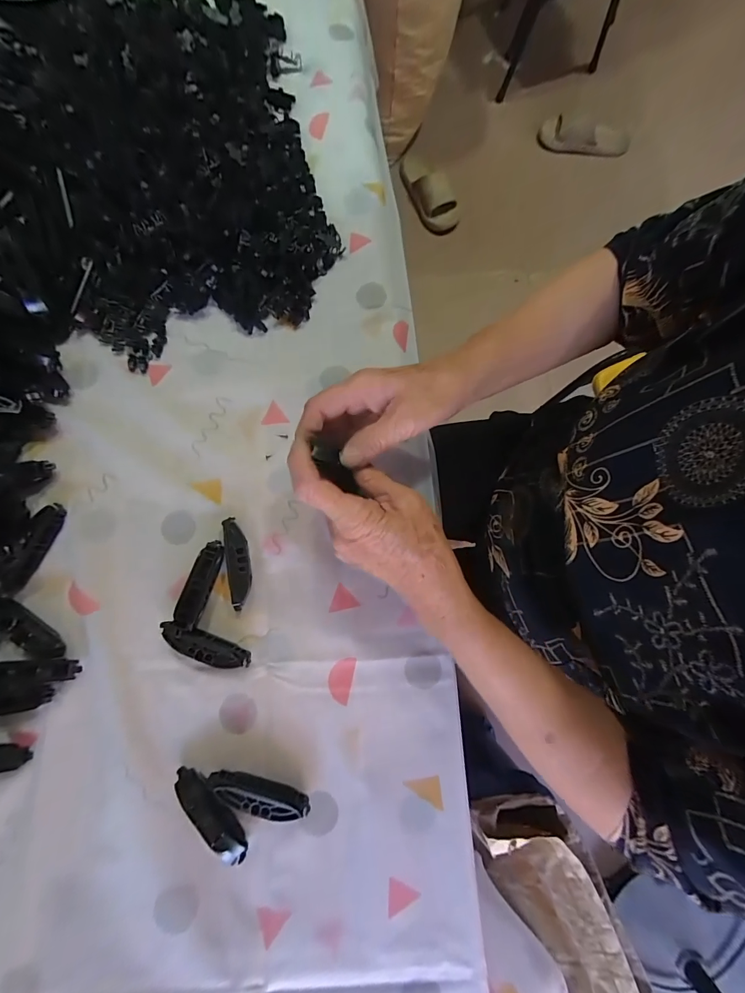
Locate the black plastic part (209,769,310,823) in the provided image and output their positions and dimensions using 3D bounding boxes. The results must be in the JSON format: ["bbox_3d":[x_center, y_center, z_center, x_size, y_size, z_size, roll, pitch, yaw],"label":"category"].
[{"bbox_3d":[-0.093,0.245,0.317,0.083,0.016,0.020,16,78,2],"label":"black plastic part"}]

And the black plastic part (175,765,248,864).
[{"bbox_3d":[-0.130,0.255,0.311,0.022,0.016,0.081,-41,82,-9],"label":"black plastic part"}]

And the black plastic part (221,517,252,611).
[{"bbox_3d":[-0.120,0.059,0.351,0.019,0.014,0.079,-10,79,-4],"label":"black plastic part"}]

